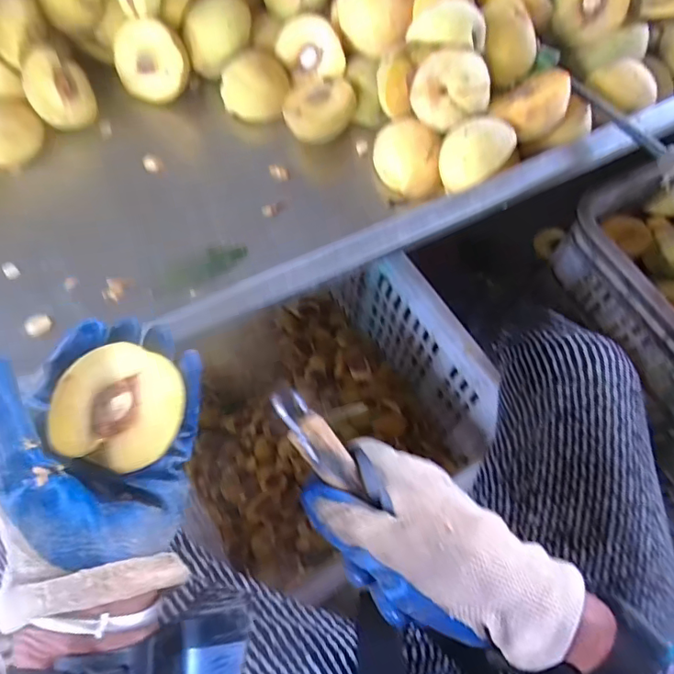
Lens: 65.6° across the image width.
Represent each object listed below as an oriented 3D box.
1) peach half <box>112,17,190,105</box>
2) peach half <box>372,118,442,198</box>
[{"bbox_3d":[-0.174,-0.261,0.494,0.067,0.065,0.026,-16,33,28],"label":"peach half"},{"bbox_3d":[0.060,-0.158,0.452,0.053,0.036,0.062,1,66,-2],"label":"peach half"}]

